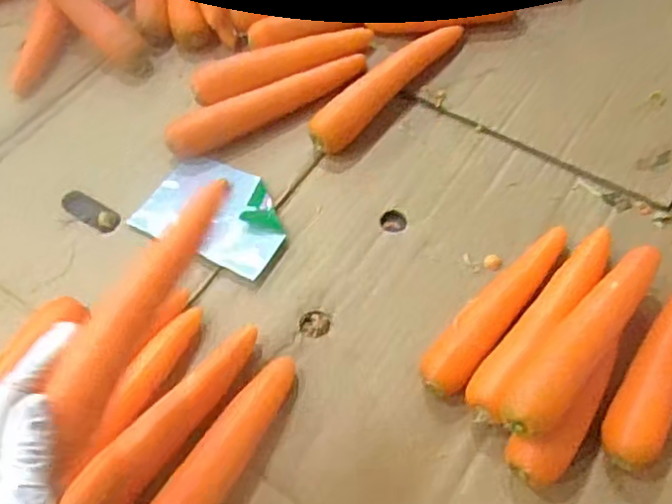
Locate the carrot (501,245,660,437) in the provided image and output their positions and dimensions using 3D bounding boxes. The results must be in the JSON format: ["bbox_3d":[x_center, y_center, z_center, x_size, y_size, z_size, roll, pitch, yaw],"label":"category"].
[{"bbox_3d":[0.175,0.056,0.427,0.039,0.032,0.180,38,67,23],"label":"carrot"}]

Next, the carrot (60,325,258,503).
[{"bbox_3d":[-0.120,0.120,0.446,0.032,0.038,0.173,28,64,19],"label":"carrot"}]

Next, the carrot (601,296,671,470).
[{"bbox_3d":[0.241,0.075,0.449,0.039,0.029,0.183,31,65,20],"label":"carrot"}]

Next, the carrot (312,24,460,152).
[{"bbox_3d":[0.052,-0.162,0.608,0.189,0.045,0.030,-40,64,-20],"label":"carrot"}]

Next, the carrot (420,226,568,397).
[{"bbox_3d":[0.128,0.039,0.485,0.035,0.032,0.180,35,66,22],"label":"carrot"}]

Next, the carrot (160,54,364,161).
[{"bbox_3d":[-0.065,-0.146,0.616,0.209,0.029,0.029,-26,61,-13],"label":"carrot"}]

